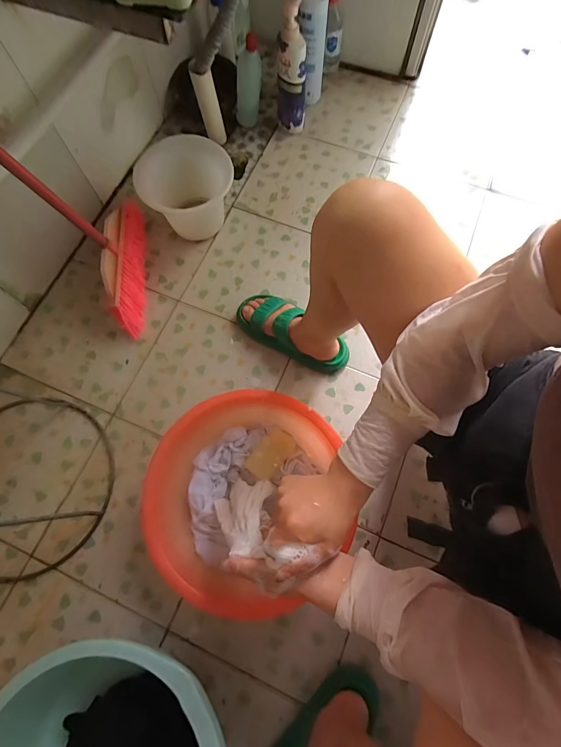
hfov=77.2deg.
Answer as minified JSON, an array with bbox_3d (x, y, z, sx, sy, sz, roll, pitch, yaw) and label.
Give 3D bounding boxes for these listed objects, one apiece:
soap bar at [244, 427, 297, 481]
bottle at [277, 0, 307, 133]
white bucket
[{"bbox_3d":[-0.016,0.154,0.671,0.058,0.017,0.100,37,76,11],"label":"soap bar"},{"bbox_3d":[0.029,-0.742,0.873,0.070,0.258,0.056,0,73,0],"label":"bottle"},{"bbox_3d":[-0.207,-0.426,0.830,0.200,0.166,0.147,-32,74,-10],"label":"white bucket"}]

